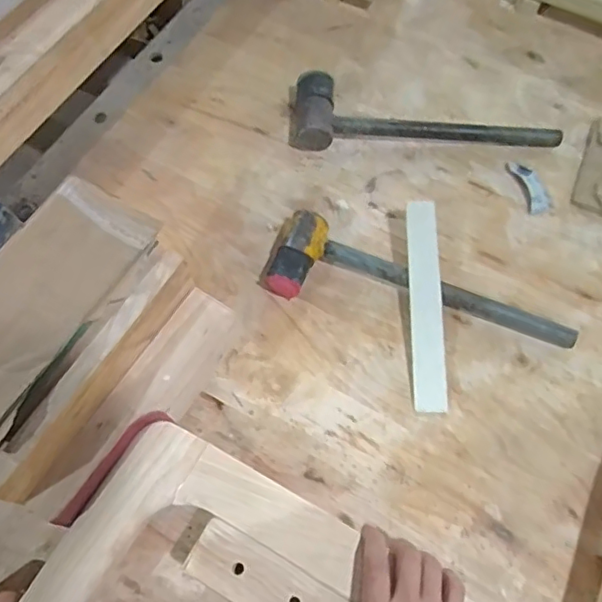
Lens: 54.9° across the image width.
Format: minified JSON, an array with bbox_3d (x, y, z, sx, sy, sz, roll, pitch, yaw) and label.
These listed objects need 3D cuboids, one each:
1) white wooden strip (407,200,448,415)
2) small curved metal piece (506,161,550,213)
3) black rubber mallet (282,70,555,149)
[{"bbox_3d":[0.135,0.002,0.623,0.035,0.005,0.229,-2,77,10],"label":"white wooden strip"},{"bbox_3d":[0.281,-0.142,0.713,0.028,0.005,0.078,-15,65,-5],"label":"small curved metal piece"},{"bbox_3d":[0.158,-0.246,0.748,0.343,0.052,0.102,-1,65,1],"label":"black rubber mallet"}]

